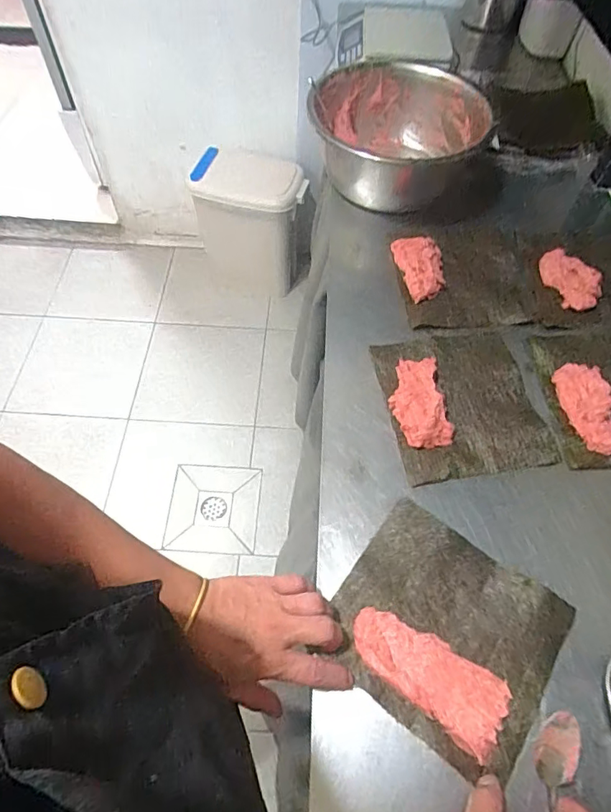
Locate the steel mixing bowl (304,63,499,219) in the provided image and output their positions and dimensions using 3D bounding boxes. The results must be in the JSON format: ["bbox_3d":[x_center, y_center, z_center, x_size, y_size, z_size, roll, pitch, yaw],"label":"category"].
[{"bbox_3d":[0.151,-0.439,0.812,0.278,0.128,0.254,7,59,3],"label":"steel mixing bowl"}]

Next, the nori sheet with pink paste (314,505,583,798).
[{"bbox_3d":[0.134,0.212,0.466,0.197,0.021,0.178,32,64,17],"label":"nori sheet with pink paste"}]

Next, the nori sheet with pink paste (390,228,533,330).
[{"bbox_3d":[0.235,-0.198,0.715,0.190,0.027,0.184,-4,59,-3],"label":"nori sheet with pink paste"}]

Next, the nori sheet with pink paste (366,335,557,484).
[{"bbox_3d":[0.194,-0.011,0.600,0.180,0.022,0.199,-8,60,-6],"label":"nori sheet with pink paste"}]

